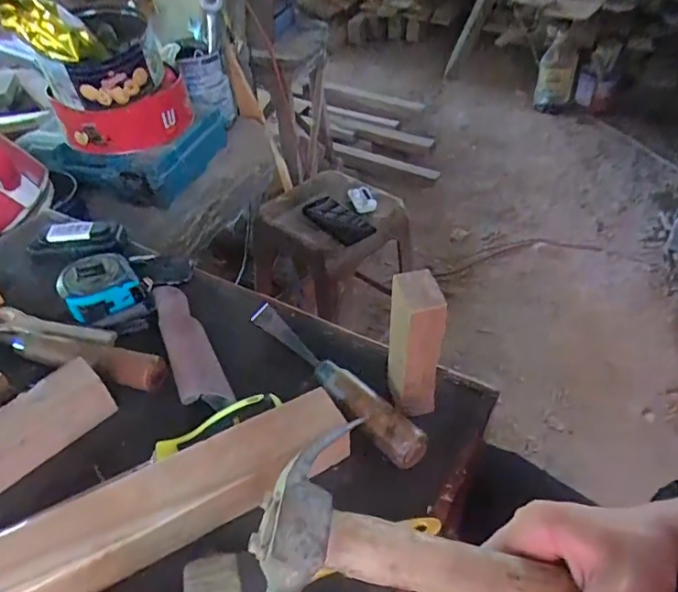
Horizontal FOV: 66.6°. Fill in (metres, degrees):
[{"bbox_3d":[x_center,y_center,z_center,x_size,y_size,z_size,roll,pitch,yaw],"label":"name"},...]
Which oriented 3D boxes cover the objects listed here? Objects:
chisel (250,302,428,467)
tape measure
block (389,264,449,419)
[{"bbox_3d":[-0.013,0.068,0.461,0.031,0.024,0.224,-33,51,-27],"label":"chisel"},{"bbox_3d":[-0.245,-0.012,0.533,0.079,0.035,0.071,-20,46,-17],"label":"tape measure"},{"bbox_3d":[0.059,0.044,0.415,0.032,0.137,0.039,-12,44,-9],"label":"block"}]

